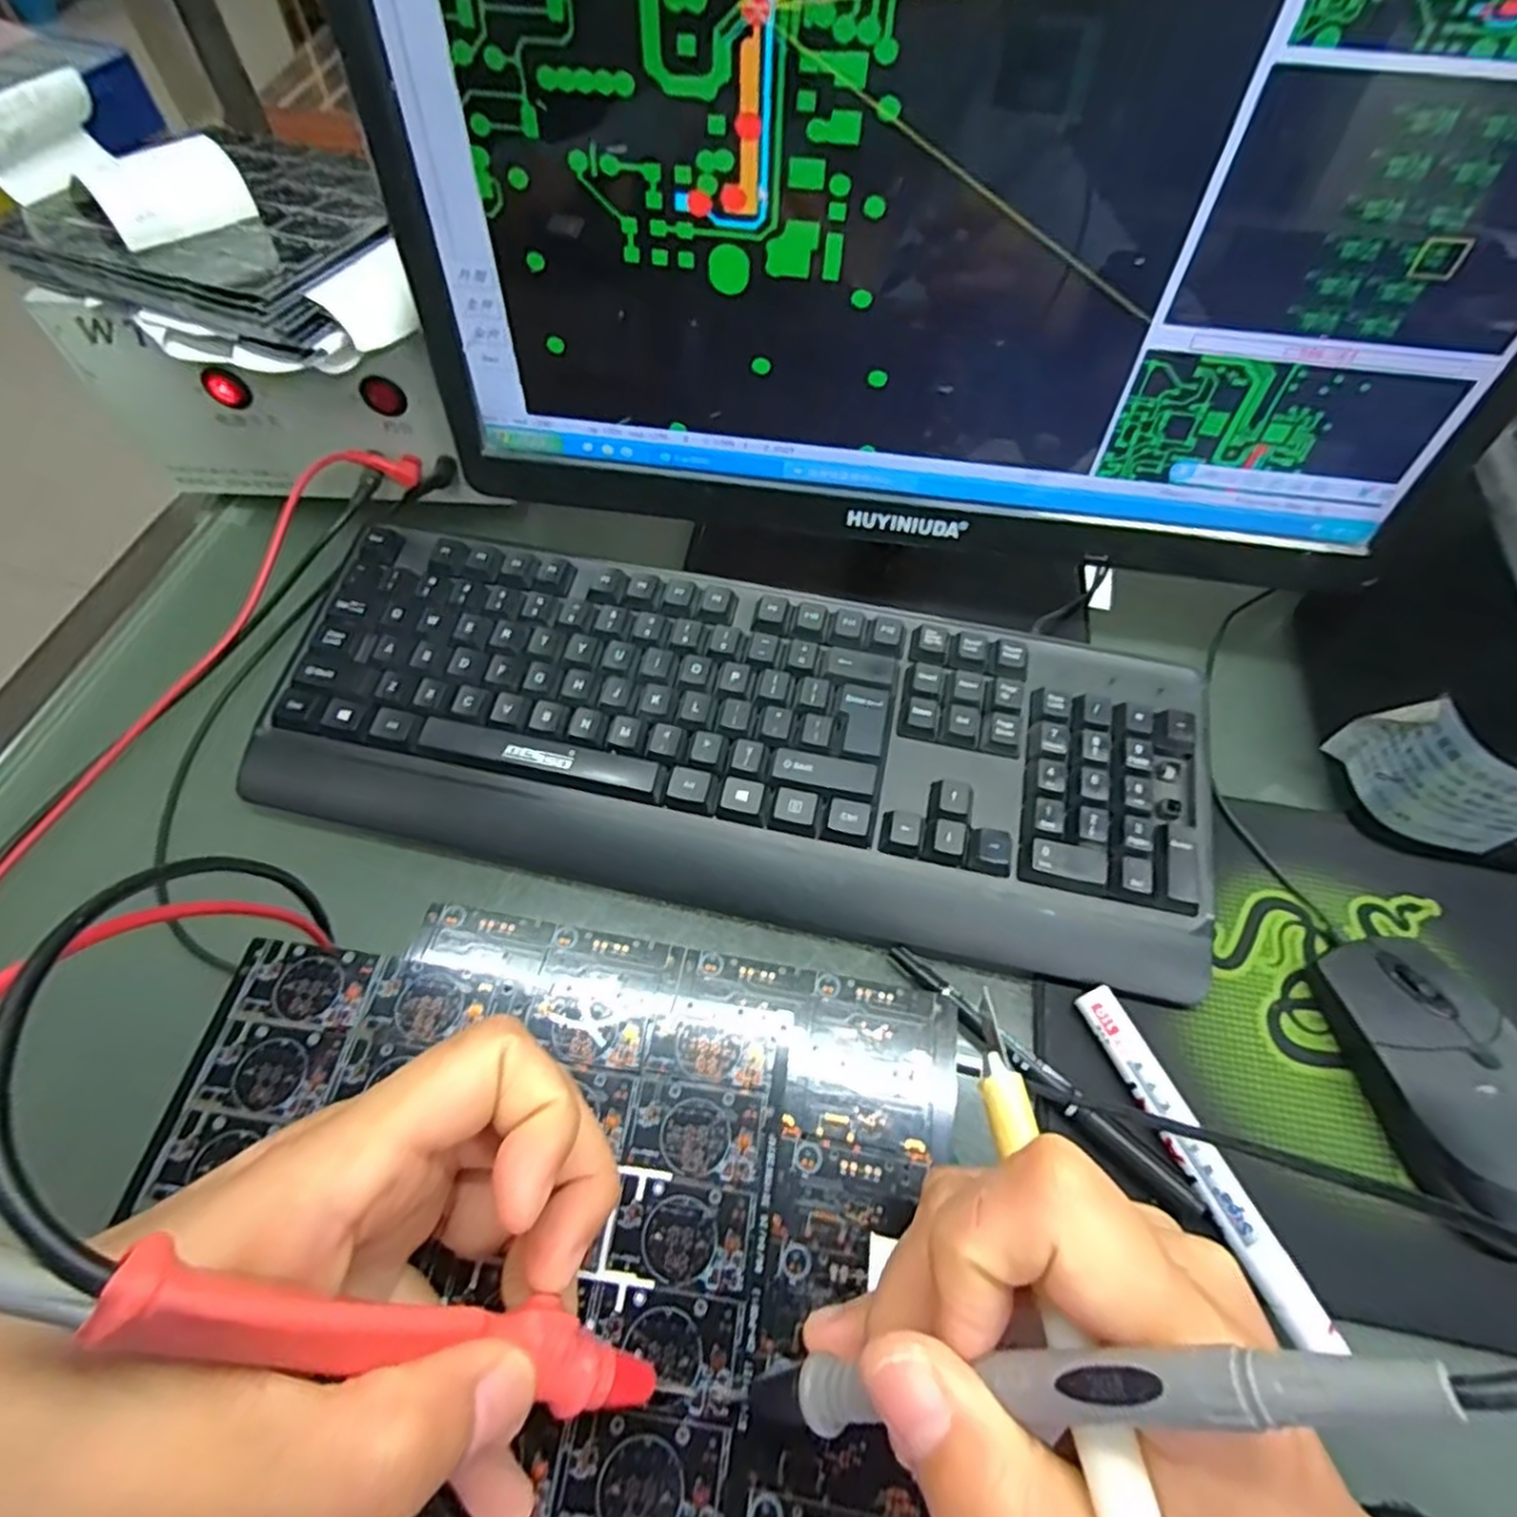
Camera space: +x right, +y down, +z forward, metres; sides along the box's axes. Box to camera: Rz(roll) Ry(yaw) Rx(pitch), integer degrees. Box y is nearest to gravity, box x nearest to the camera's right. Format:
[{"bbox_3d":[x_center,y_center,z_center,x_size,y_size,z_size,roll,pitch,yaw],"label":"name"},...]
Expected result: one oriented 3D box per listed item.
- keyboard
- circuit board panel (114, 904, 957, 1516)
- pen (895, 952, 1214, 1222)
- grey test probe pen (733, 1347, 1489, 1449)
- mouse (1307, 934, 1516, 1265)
[{"bbox_3d":[-0.010,-0.010,0.354,0.424,0.039,0.157,11,61,4],"label":"keyboard"},{"bbox_3d":[-0.056,0.122,0.195,0.207,0.004,0.159,8,57,1],"label":"circuit board panel"},{"bbox_3d":[0.110,0.123,0.295,0.138,0.009,0.010,40,66,19],"label":"pen"},{"bbox_3d":[0.041,0.114,0.135,0.014,0.140,0.011,14,50,-43],"label":"grey test probe pen"},{"bbox_3d":[0.269,0.126,0.289,0.056,0.036,0.114,-4,61,-5],"label":"mouse"}]

